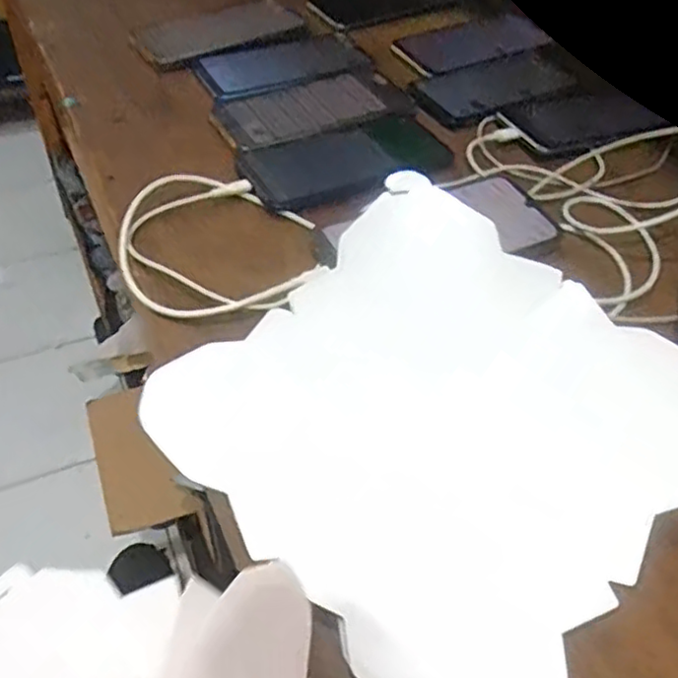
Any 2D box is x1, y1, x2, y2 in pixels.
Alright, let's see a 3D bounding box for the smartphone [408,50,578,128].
[{"bbox_3d":[0.148,-0.237,0.623,0.160,0.011,0.068,-19,54,-19],"label":"smartphone"}]

